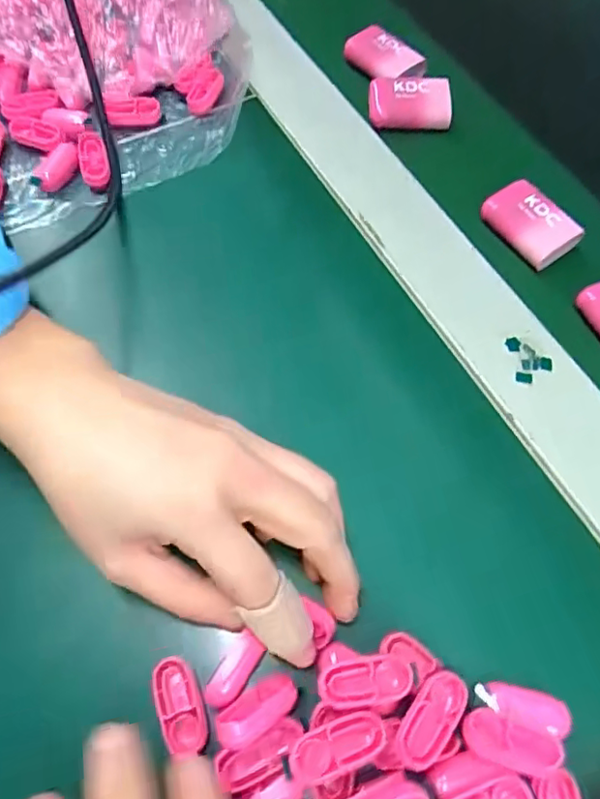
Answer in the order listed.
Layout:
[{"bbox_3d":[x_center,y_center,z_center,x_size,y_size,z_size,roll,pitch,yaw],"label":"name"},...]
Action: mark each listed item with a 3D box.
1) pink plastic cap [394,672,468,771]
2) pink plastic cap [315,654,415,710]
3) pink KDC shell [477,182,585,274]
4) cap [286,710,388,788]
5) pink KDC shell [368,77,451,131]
[{"bbox_3d":[0.048,0.115,0.207,0.016,0.005,0.034,36,67,13],"label":"pink plastic cap"},{"bbox_3d":[0.024,0.103,0.211,0.034,0.004,0.016,-6,65,-7],"label":"pink plastic cap"},{"bbox_3d":[0.132,-0.101,0.330,0.031,0.014,0.052,-35,71,-18],"label":"pink KDC shell"},{"bbox_3d":[0.013,0.123,0.203,0.034,0.008,0.016,-16,66,-11],"label":"cap"},{"bbox_3d":[0.070,-0.192,0.369,0.051,0.012,0.037,3,64,-2],"label":"pink KDC shell"}]

